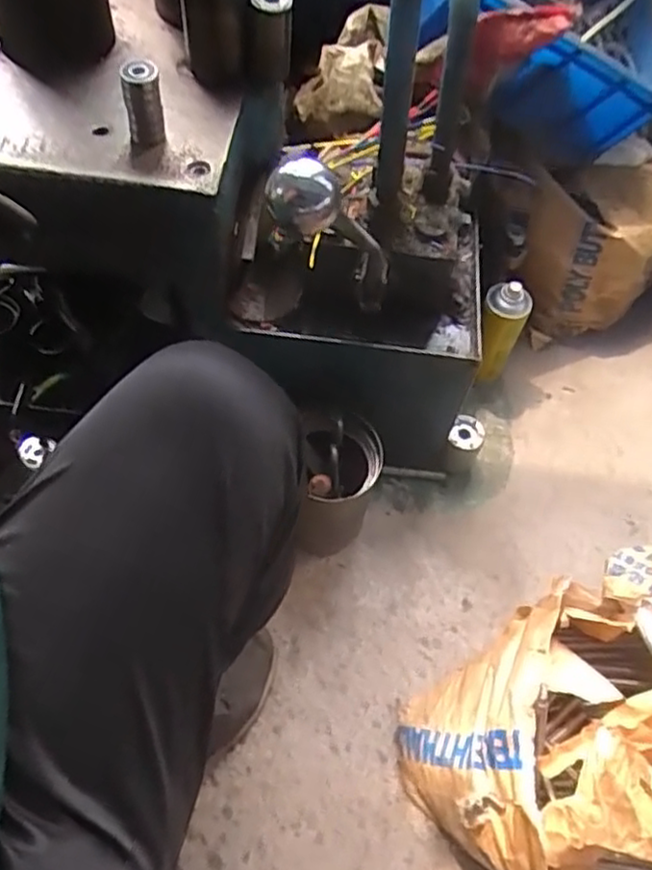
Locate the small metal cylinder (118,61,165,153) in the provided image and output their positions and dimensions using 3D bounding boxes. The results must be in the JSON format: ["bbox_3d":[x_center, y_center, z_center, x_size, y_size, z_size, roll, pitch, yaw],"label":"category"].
[{"bbox_3d":[-0.163,-0.293,0.609,0.034,0.072,0.028,-14,60,-12],"label":"small metal cylinder"}]

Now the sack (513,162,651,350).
[{"bbox_3d":[0.418,-0.284,1.084,0.298,0.216,0.180,-20,62,-16],"label":"sack"}]

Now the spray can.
[{"bbox_3d":[0.253,-0.151,0.997,0.060,0.178,0.055,2,58,-3],"label":"spray can"}]

